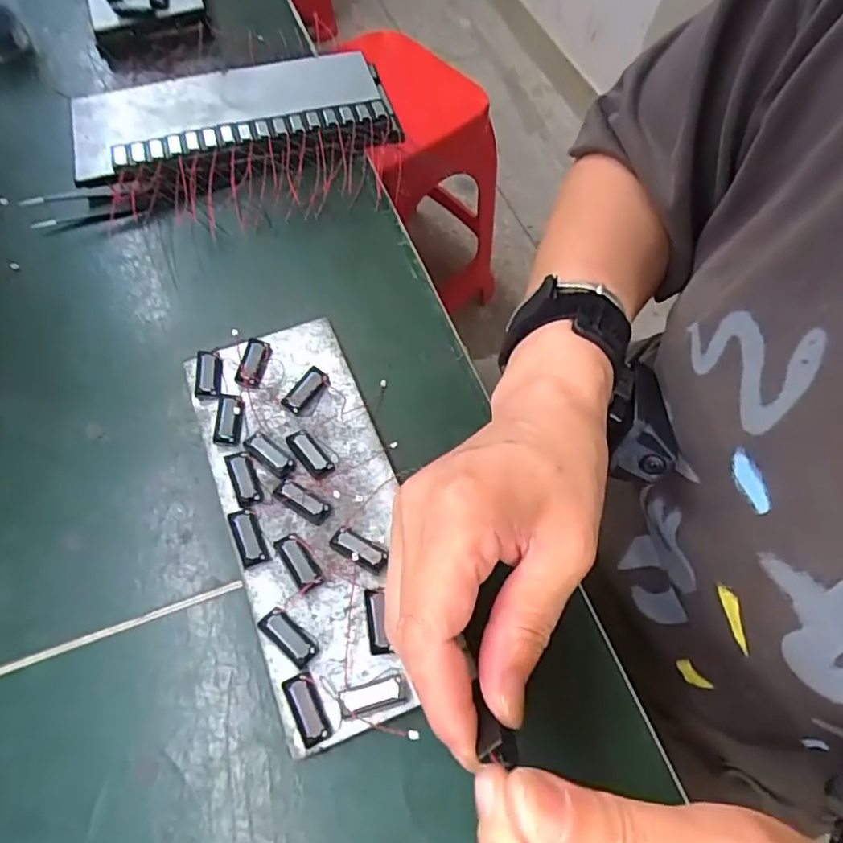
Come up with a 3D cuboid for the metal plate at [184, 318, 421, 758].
[{"bbox_3d":[-0.052,0.038,0.282,0.078,0.010,0.196,-20,66,-10],"label":"metal plate"}]

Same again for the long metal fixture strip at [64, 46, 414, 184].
[{"bbox_3d":[-0.127,-0.211,0.401,0.210,0.015,0.102,-14,65,-7],"label":"long metal fixture strip"}]

